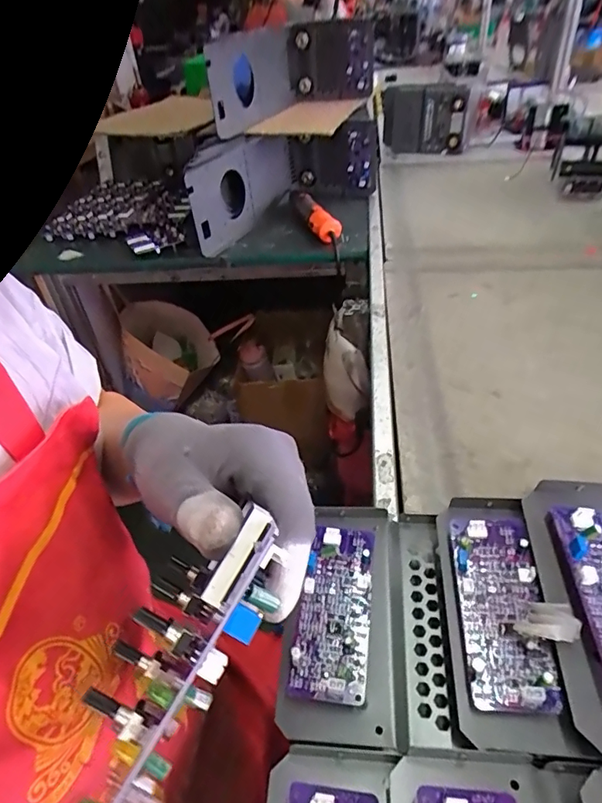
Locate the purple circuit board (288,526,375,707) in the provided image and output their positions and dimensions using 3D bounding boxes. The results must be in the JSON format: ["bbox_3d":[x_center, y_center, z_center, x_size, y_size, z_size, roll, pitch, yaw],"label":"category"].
[{"bbox_3d":[0.023,0.136,0.334,0.046,0.017,0.111,2,47,14],"label":"purple circuit board"}]

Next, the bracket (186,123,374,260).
[{"bbox_3d":[-0.039,-0.441,1.006,0.191,0.150,0.407,17,45,25],"label":"bracket"}]

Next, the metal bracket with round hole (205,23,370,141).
[{"bbox_3d":[-0.002,-0.715,1.075,0.267,0.175,0.460,5,41,13],"label":"metal bracket with round hole"}]

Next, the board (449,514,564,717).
[{"bbox_3d":[0.122,0.122,0.305,0.046,0.020,0.112,-1,49,9],"label":"board"}]

